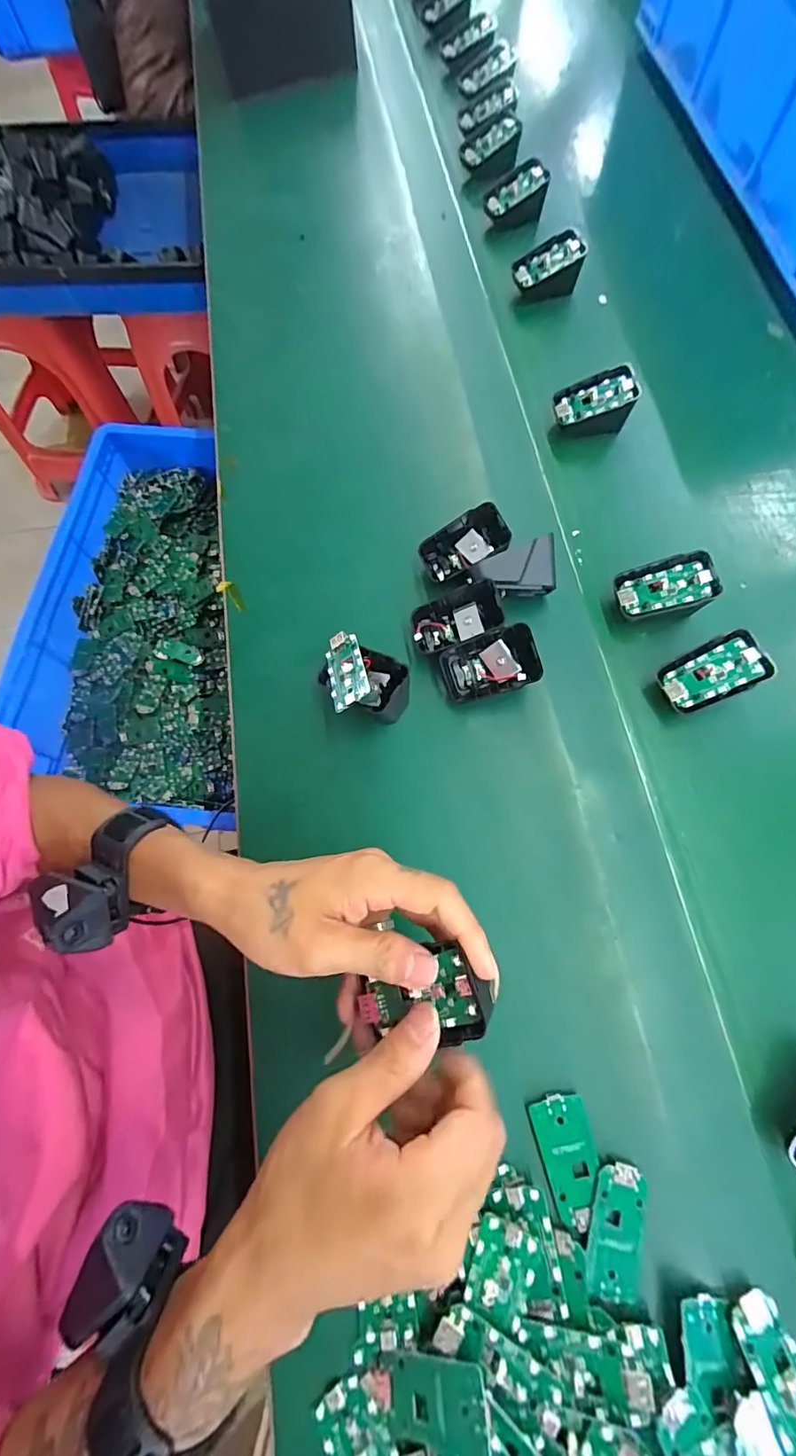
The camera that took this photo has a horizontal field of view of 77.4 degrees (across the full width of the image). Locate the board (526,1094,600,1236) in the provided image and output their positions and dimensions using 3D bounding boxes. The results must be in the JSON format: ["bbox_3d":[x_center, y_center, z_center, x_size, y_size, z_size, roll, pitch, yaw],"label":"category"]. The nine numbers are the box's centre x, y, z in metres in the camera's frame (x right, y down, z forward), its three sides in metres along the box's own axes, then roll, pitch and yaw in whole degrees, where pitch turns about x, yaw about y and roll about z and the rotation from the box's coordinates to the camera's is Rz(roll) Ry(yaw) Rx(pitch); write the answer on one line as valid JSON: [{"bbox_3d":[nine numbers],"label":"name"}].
[{"bbox_3d":[0.100,0.251,0.289,0.032,0.004,0.062,-14,72,-3],"label":"board"}]

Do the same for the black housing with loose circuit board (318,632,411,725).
[{"bbox_3d":[-0.029,-0.033,0.373,0.075,0.035,0.055,32,75,12],"label":"black housing with loose circuit board"}]

